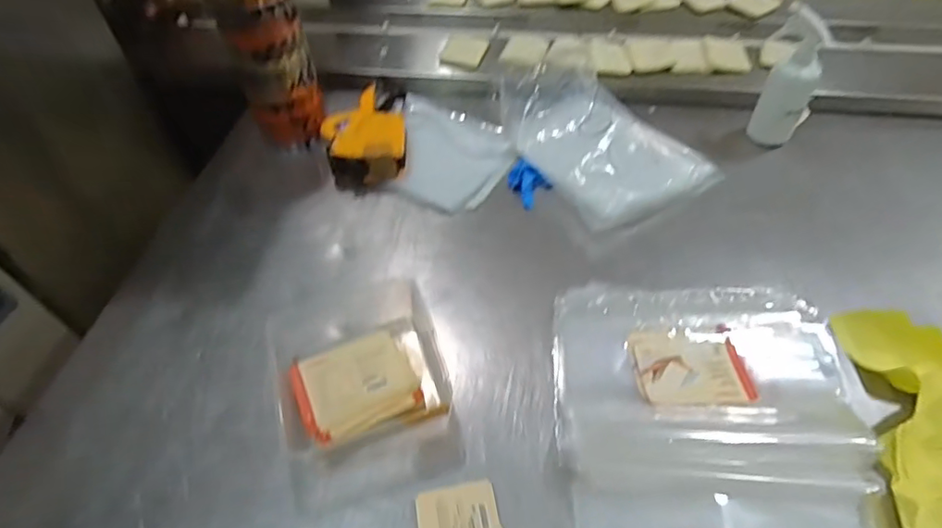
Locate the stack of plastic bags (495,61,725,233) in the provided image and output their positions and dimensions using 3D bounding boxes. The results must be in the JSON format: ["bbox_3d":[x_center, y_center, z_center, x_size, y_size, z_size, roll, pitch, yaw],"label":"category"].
[{"bbox_3d":[0.222,-0.227,0.908,0.254,0.091,0.346,-25,54,-16],"label":"stack of plastic bags"}]

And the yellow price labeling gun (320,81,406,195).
[{"bbox_3d":[-0.191,-0.251,0.975,0.150,0.059,0.271,-10,51,-5],"label":"yellow price labeling gun"}]

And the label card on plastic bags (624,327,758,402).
[{"bbox_3d":[0.266,0.123,0.657,0.134,0.009,0.100,-3,52,-1],"label":"label card on plastic bags"}]

